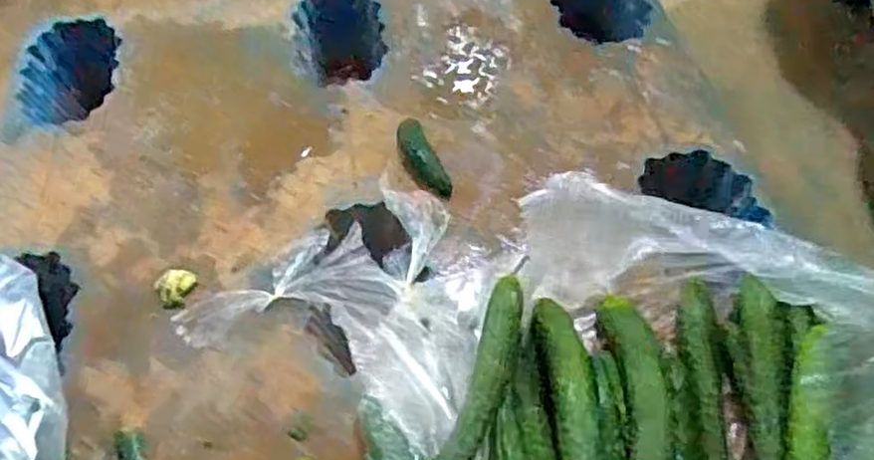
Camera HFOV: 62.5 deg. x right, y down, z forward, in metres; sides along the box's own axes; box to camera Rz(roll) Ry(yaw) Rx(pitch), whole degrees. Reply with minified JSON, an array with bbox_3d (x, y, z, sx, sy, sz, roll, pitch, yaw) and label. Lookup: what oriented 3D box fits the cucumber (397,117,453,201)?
[{"bbox_3d":[-0.023,-0.094,0.922,0.040,0.034,0.136,-20,54,-11],"label":"cucumber"}]

